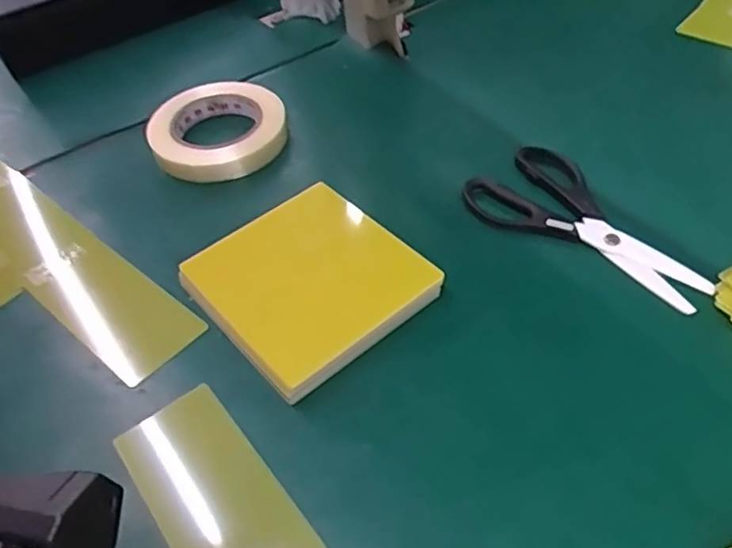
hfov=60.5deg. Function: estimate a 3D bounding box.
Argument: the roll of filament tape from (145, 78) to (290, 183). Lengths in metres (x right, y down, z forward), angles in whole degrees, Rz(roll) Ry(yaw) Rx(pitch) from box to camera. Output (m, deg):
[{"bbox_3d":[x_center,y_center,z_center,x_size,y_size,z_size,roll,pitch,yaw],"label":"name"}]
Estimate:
[{"bbox_3d":[-0.136,-0.136,0.578,0.121,0.034,0.120,-11,48,-4],"label":"roll of filament tape"}]

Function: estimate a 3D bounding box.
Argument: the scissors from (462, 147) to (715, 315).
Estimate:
[{"bbox_3d":[0.164,-0.033,0.469,0.095,0.012,0.180,-35,60,-17],"label":"scissors"}]

